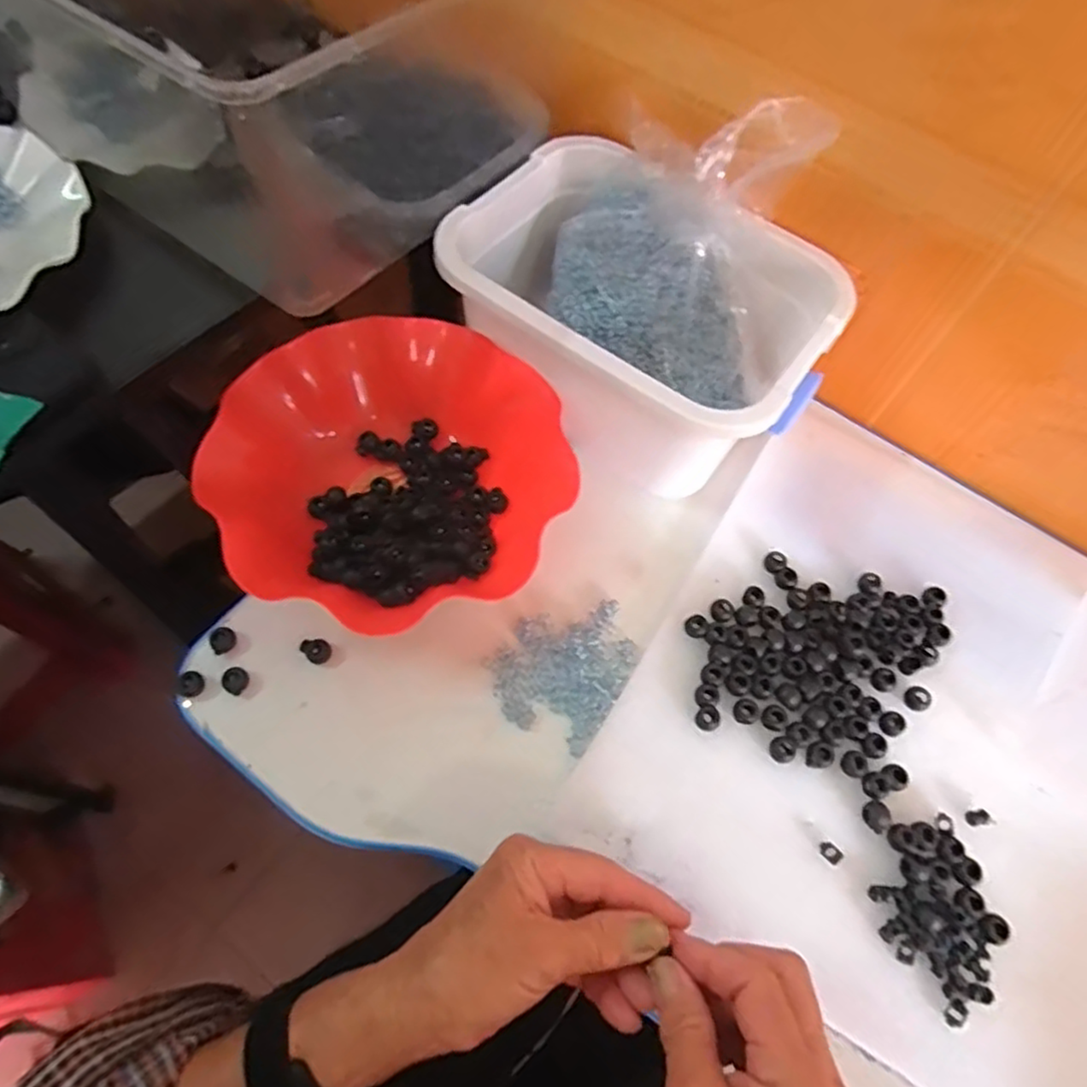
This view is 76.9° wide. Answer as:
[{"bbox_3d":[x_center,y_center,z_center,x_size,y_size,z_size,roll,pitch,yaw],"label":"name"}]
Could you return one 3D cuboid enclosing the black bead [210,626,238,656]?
[{"bbox_3d":[-0.199,0.060,0.426,0.012,0.012,0.016,-13,64,-11],"label":"black bead"}]

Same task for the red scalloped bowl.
[{"bbox_3d":[-0.104,-0.054,0.457,0.212,0.064,0.204,2,62,-4],"label":"red scalloped bowl"}]

